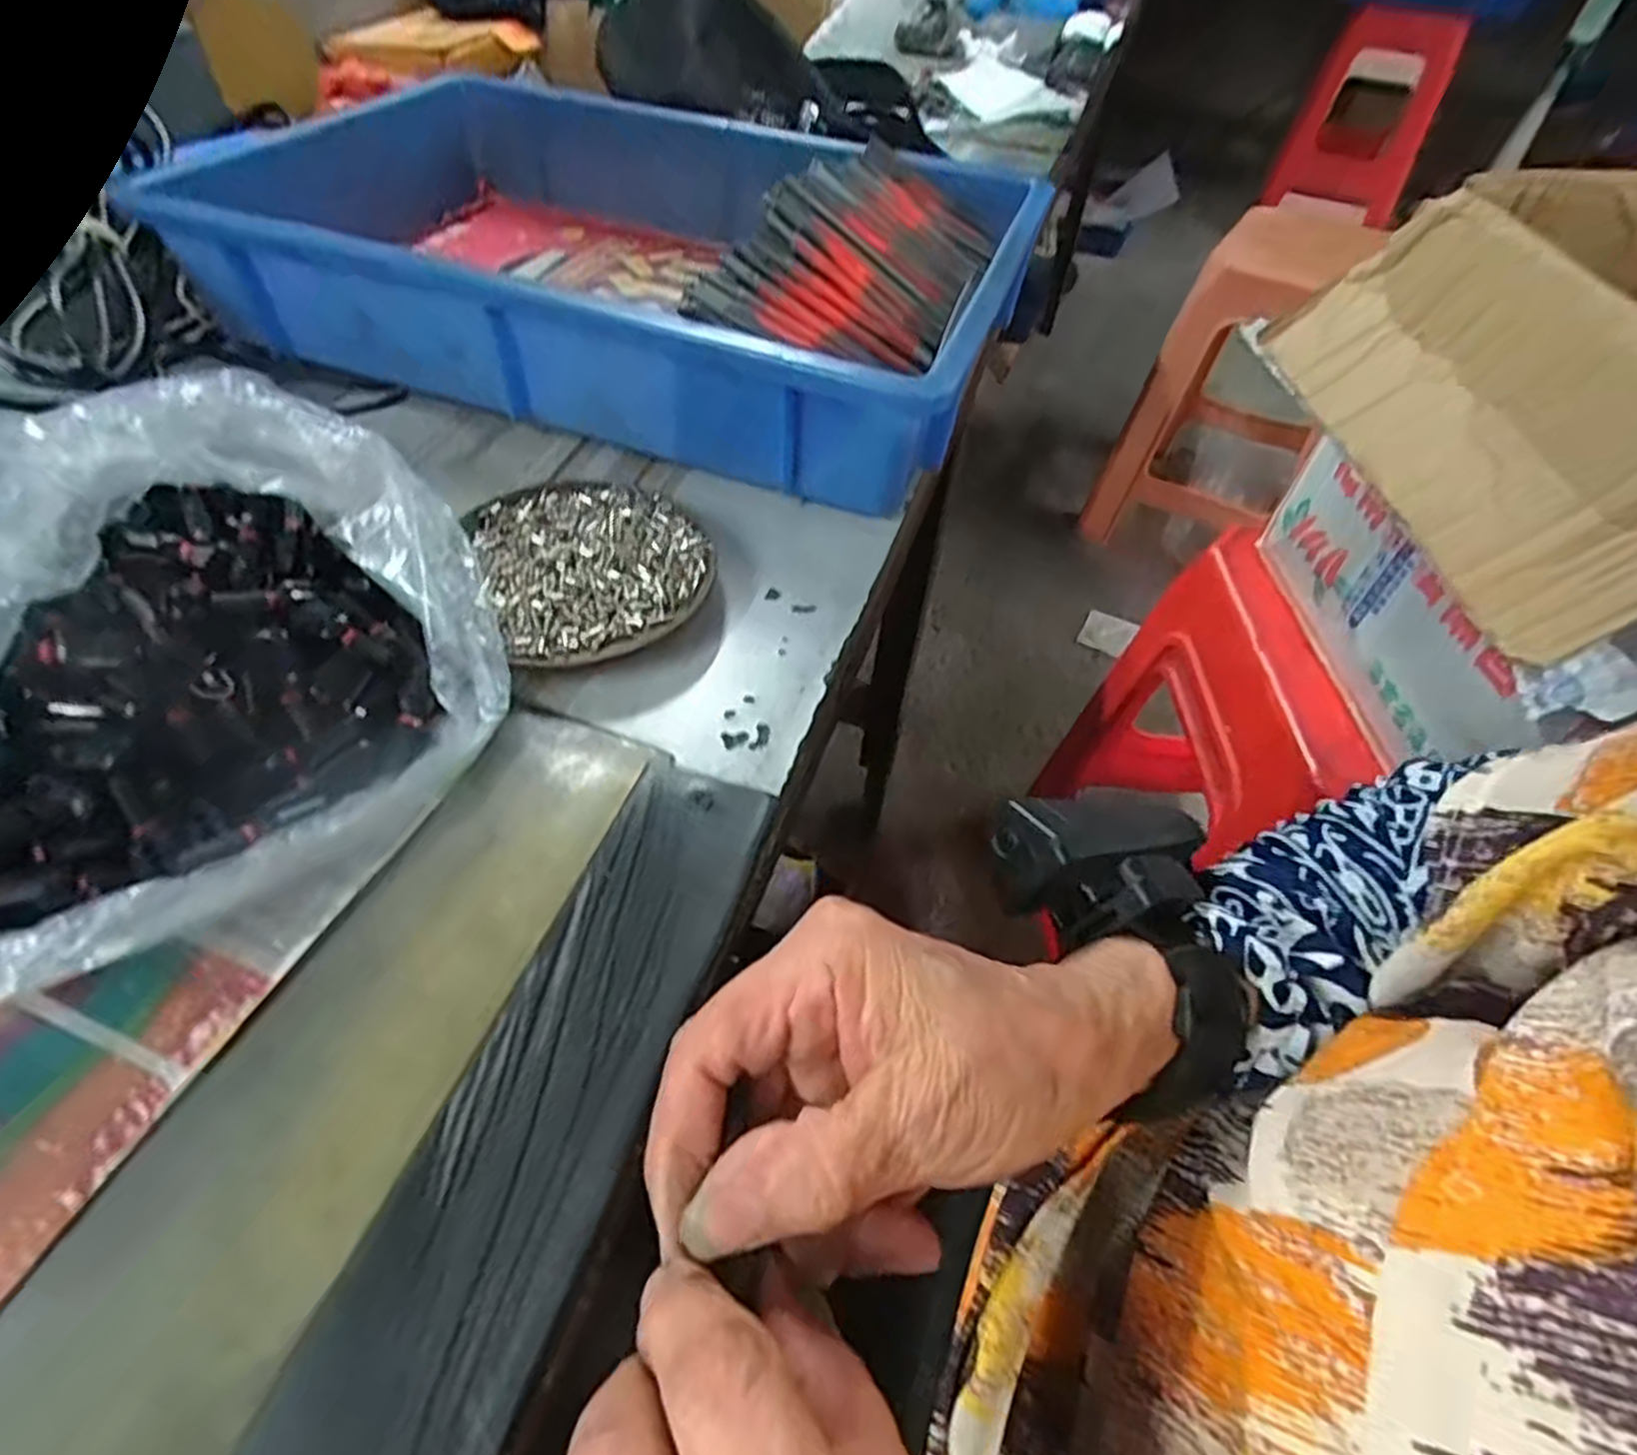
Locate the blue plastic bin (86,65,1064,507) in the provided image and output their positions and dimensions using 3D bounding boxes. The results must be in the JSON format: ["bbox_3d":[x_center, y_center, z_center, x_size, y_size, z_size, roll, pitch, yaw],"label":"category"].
[{"bbox_3d":[-0.108,-0.278,0.466,0.428,0.089,0.300,16,51,9],"label":"blue plastic bin"}]

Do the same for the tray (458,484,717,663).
[{"bbox_3d":[-0.095,-0.069,0.340,0.091,0.023,0.103,-22,55,-20],"label":"tray"}]

